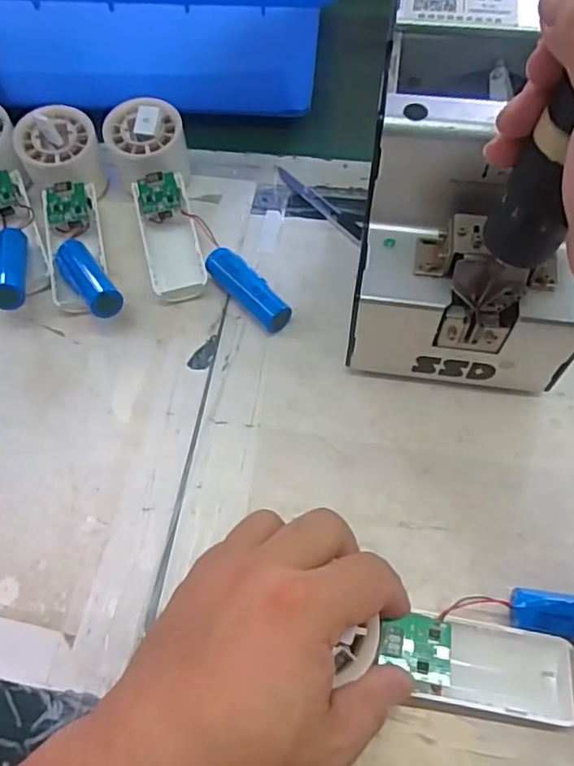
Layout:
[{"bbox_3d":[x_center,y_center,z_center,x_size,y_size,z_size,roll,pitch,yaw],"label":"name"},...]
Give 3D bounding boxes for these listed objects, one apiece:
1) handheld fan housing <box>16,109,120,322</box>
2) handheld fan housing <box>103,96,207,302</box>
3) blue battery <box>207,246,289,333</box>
[{"bbox_3d":[-0.152,-0.115,0.406,0.057,0.061,0.167,-15,62,-6],"label":"handheld fan housing"},{"bbox_3d":[-0.093,-0.135,0.415,0.057,0.060,0.152,-14,62,-5],"label":"handheld fan housing"},{"bbox_3d":[-0.028,-0.065,0.404,0.025,0.023,0.073,-36,66,-16],"label":"blue battery"}]

